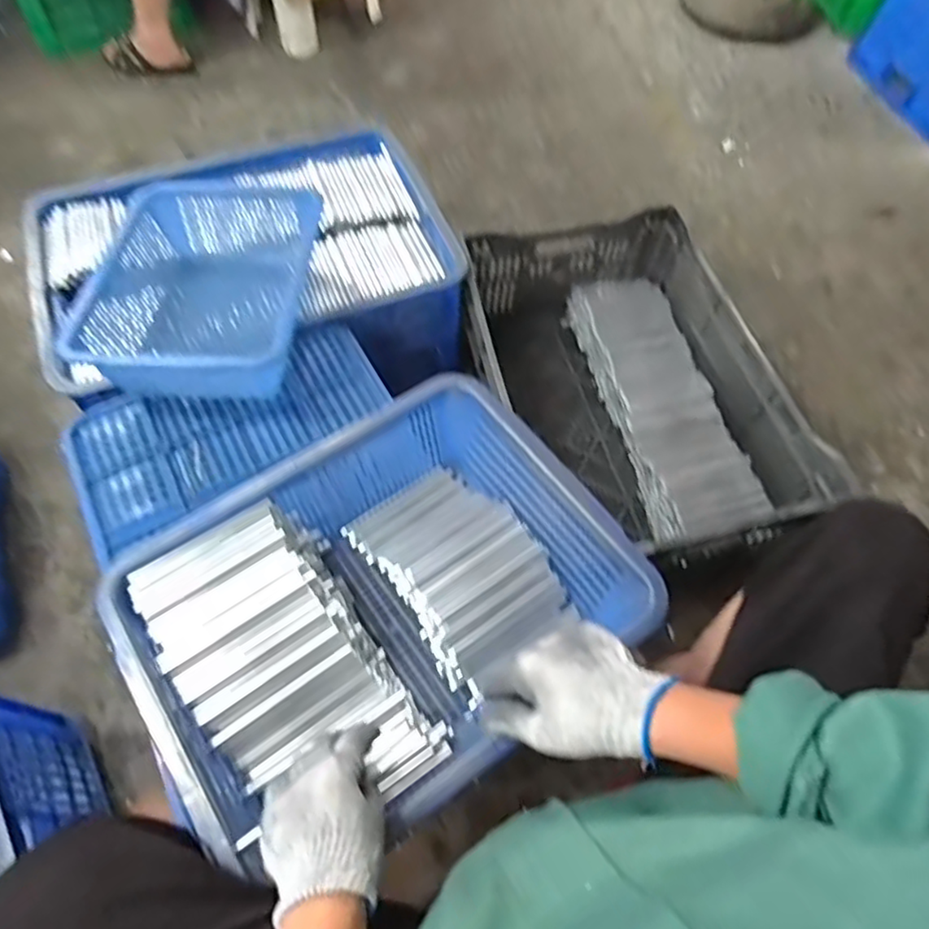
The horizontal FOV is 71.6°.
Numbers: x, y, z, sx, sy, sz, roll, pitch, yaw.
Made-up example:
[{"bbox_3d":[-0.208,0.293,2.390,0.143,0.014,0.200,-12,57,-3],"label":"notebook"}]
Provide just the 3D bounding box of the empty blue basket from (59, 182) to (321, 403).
[{"bbox_3d":[-0.360,-0.246,0.889,0.292,0.123,0.346,0,59,-3],"label":"empty blue basket"}]

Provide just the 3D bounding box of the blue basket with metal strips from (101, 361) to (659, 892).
[{"bbox_3d":[-0.089,0.135,0.665,0.438,0.135,0.353,-32,67,-19],"label":"blue basket with metal strips"}]

